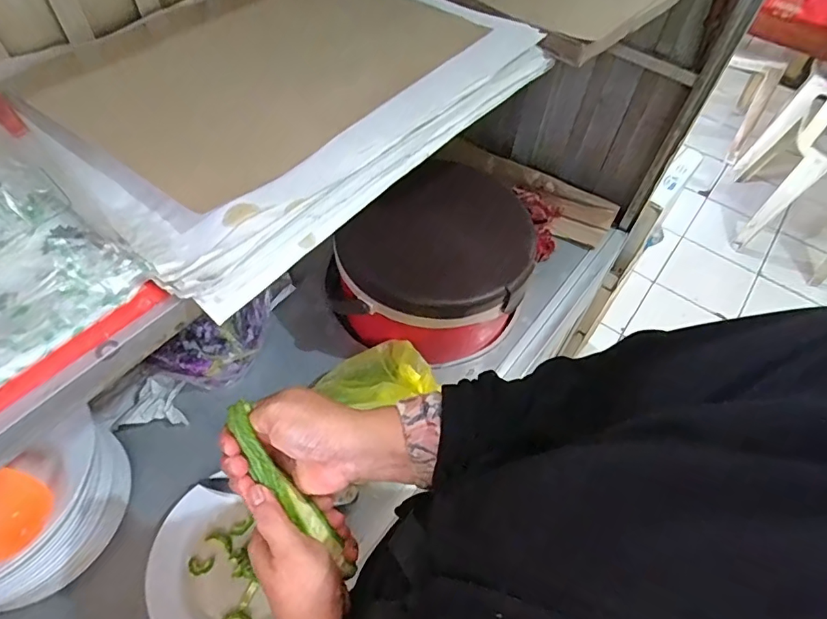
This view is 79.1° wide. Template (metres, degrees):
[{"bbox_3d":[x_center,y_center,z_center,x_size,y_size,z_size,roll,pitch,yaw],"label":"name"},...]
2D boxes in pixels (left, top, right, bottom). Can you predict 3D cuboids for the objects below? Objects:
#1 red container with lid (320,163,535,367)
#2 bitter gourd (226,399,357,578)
[{"bbox_3d":[0.045,-0.061,0.762,0.232,0.205,0.257,26,57,13],"label":"red container with lid"},{"bbox_3d":[-0.095,0.138,0.390,0.024,0.031,0.155,-39,107,-27],"label":"bitter gourd"}]

